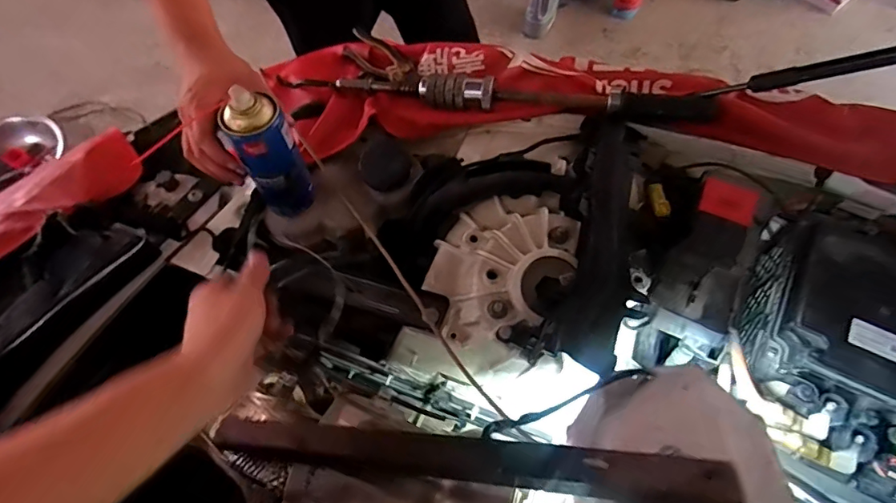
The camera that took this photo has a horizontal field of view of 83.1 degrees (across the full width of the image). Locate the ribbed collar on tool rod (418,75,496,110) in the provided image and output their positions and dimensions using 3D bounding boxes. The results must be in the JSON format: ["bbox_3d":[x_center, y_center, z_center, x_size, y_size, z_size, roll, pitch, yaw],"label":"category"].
[{"bbox_3d":[0.011,-0.218,0.691,0.101,0.047,0.032,12,63,5],"label":"ribbed collar on tool rod"}]

